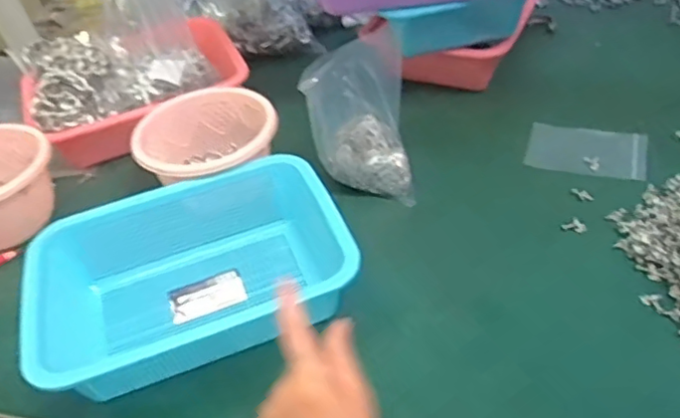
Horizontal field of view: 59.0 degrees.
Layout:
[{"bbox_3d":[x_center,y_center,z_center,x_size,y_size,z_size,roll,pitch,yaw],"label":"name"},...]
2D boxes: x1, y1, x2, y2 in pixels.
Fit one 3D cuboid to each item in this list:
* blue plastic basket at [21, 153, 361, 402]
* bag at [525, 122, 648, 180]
[{"bbox_3d":[-0.127,0.055,0.539,0.277,0.074,0.181,-24,45,-15],"label":"blue plastic basket"},{"bbox_3d":[0.274,-0.066,0.669,0.122,0.008,0.076,8,50,23],"label":"bag"}]

